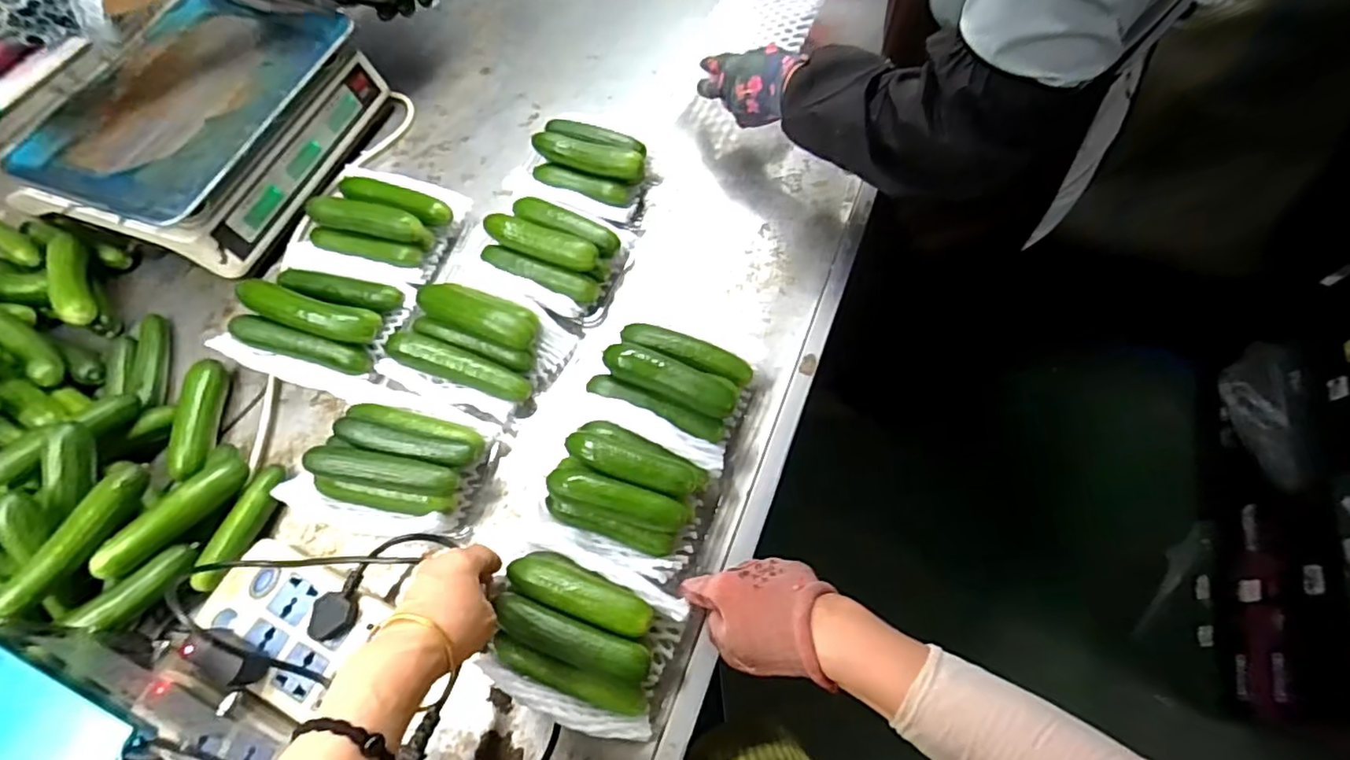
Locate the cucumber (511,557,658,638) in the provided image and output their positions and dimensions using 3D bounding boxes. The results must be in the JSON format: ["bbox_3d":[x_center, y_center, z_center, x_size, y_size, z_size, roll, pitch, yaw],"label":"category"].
[{"bbox_3d":[-0.074,0.171,0.479,0.120,0.041,0.030,19,66,11],"label":"cucumber"}]

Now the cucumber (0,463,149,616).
[{"bbox_3d":[-0.477,0.124,0.483,0.026,0.023,0.125,13,52,8],"label":"cucumber"}]

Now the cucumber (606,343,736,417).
[{"bbox_3d":[-0.006,0.001,0.551,0.125,0.038,0.032,21,66,11],"label":"cucumber"}]

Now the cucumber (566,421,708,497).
[{"bbox_3d":[-0.035,0.069,0.522,0.117,0.034,0.047,24,67,13],"label":"cucumber"}]

